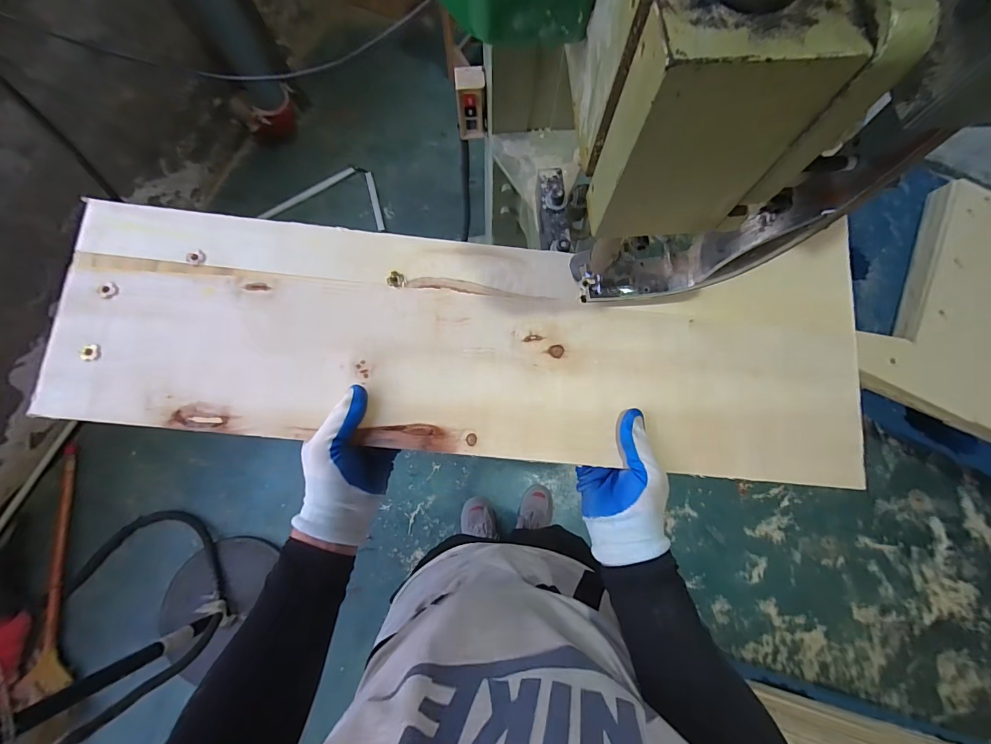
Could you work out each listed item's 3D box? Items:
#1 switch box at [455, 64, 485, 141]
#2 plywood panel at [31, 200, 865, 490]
[{"bbox_3d":[-0.043,-0.476,0.744,0.051,0.119,0.039,-3,77,-1],"label":"switch box"},{"bbox_3d":[-0.017,-0.031,0.426,0.782,0.019,0.224,5,81,-2],"label":"plywood panel"}]

